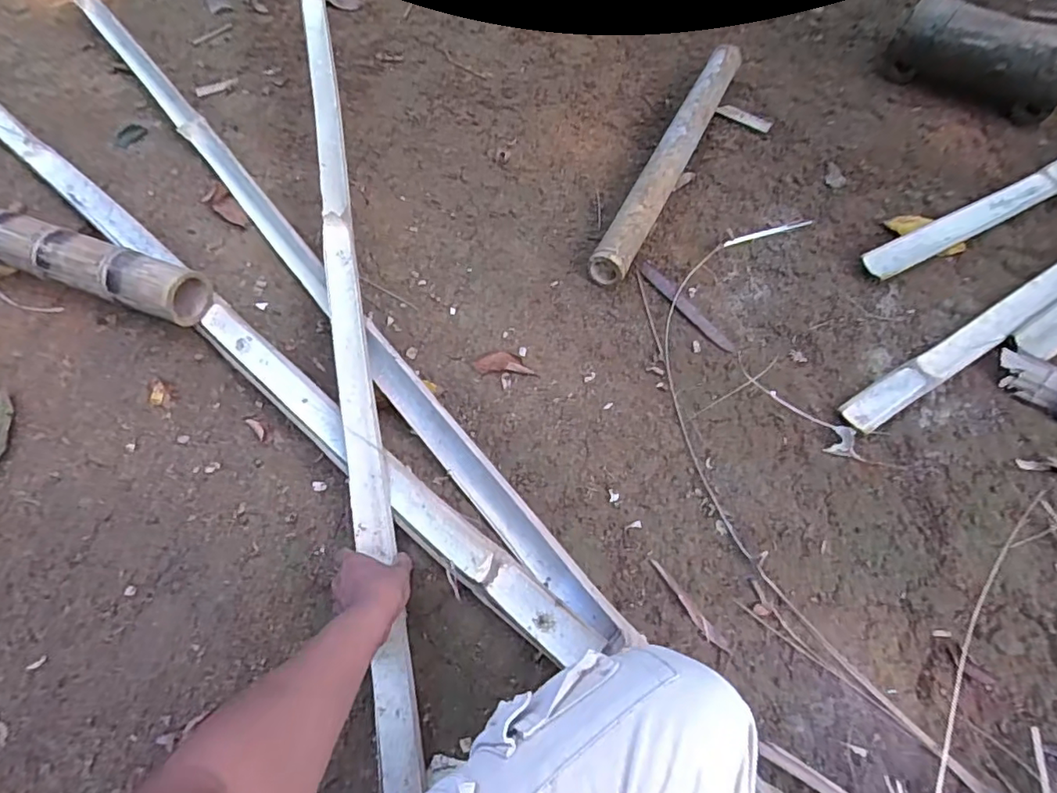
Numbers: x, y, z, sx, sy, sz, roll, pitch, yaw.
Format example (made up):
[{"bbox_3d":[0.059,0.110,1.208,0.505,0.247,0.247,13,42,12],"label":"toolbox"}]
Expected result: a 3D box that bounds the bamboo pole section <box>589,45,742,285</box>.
[{"bbox_3d":[0.241,-0.405,0.969,0.060,0.064,0.567,23,68,15],"label":"bamboo pole section"}]

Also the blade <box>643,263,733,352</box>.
[{"bbox_3d":[0.231,-0.136,0.856,0.024,0.008,0.198,-30,65,-10],"label":"blade"}]

